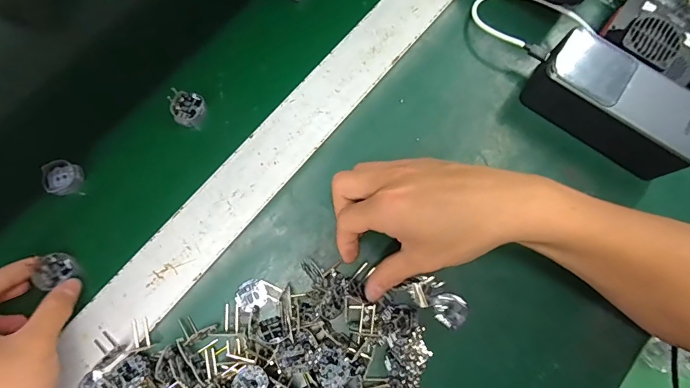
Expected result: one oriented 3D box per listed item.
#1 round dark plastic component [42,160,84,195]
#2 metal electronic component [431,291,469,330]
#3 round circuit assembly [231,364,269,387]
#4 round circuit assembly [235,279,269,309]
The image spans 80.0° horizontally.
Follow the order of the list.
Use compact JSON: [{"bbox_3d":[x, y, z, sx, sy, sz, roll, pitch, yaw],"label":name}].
[{"bbox_3d":[-0.232,-0.013,0.337,0.028,0.010,0.027,1,78,-2],"label":"round dark plastic component"},{"bbox_3d":[0.081,0.088,0.316,0.028,0.004,0.025,38,79,5],"label":"metal electronic component"},{"bbox_3d":[-0.065,0.130,0.278,0.025,0.004,0.022,-32,81,-9],"label":"round circuit assembly"},{"bbox_3d":[-0.071,0.077,0.316,0.024,0.004,0.021,-8,79,-4],"label":"round circuit assembly"}]

